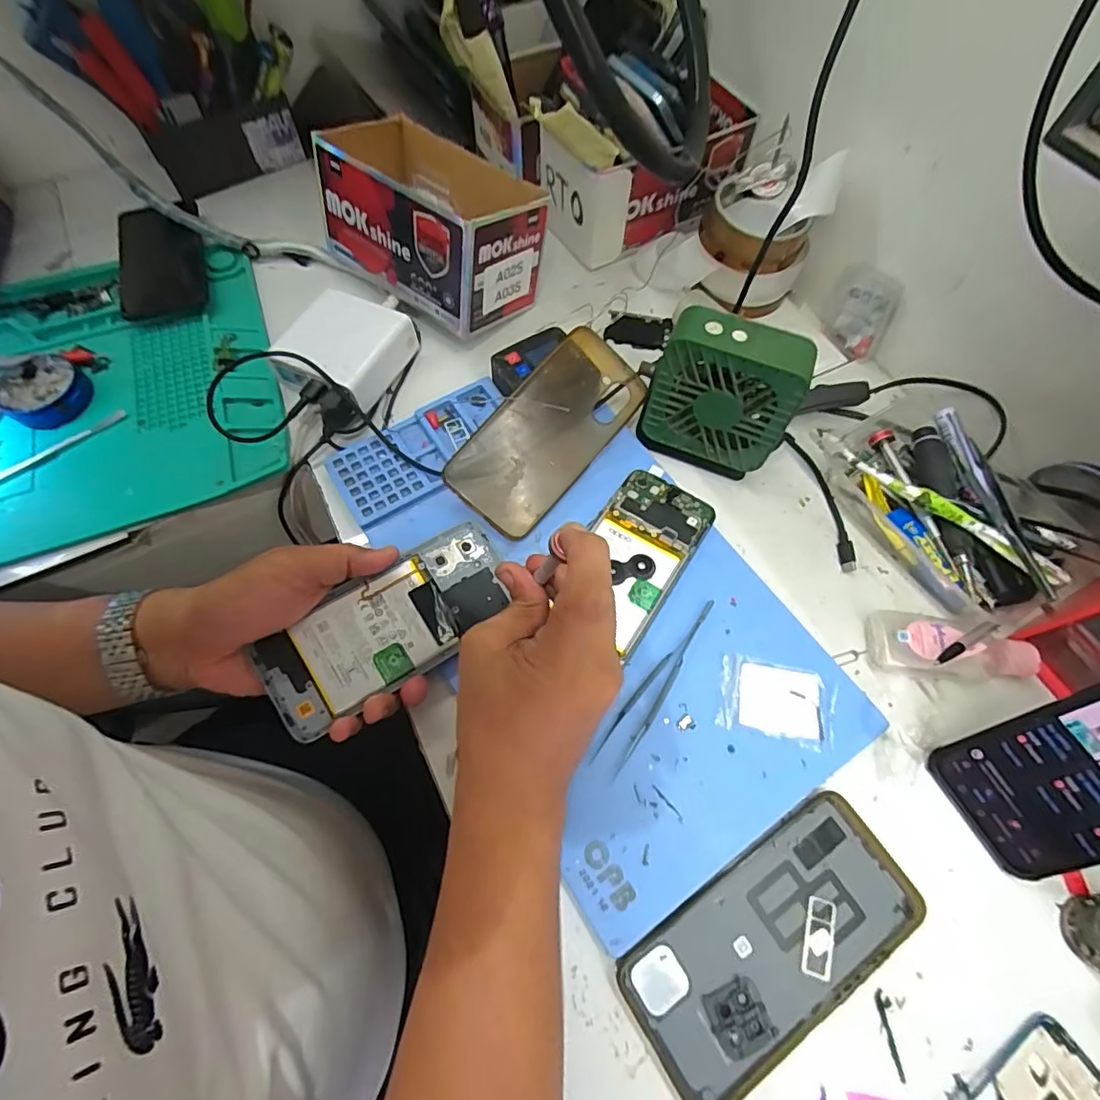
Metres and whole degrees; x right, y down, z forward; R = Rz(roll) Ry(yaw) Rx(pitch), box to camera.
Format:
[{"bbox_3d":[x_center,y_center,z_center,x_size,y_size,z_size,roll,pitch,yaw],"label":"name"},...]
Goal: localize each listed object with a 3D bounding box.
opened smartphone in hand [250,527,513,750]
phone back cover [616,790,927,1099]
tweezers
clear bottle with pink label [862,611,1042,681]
[{"bbox_3d":[-0.100,0.048,0.349,0.159,0.006,0.070,-30,82,-21],"label":"opened smartphone in hand"},{"bbox_3d":[0.123,0.214,0.299,0.165,0.005,0.078,-30,70,-13],"label":"phone back cover"},{"bbox_3d":[0.072,0.084,0.352,0.020,0.004,0.131,35,70,14],"label":"tweezers"},{"bbox_3d":[0.270,0.064,0.365,0.100,0.026,0.040,4,66,1],"label":"clear bottle with pink label"}]

